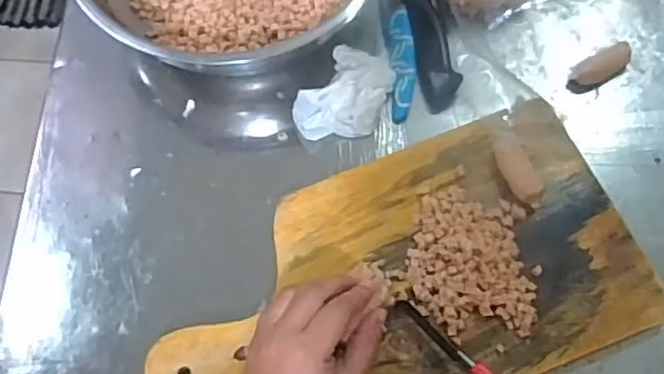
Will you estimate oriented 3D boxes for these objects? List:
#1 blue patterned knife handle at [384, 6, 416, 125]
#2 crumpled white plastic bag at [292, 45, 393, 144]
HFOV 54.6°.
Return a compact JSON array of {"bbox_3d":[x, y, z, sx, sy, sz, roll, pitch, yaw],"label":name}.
[{"bbox_3d":[0.057,-0.101,0.527,0.020,0.021,0.097,-4,69,1],"label":"blue patterned knife handle"},{"bbox_3d":[0.010,-0.075,0.517,0.064,0.036,0.082,22,72,10],"label":"crumpled white plastic bag"}]

